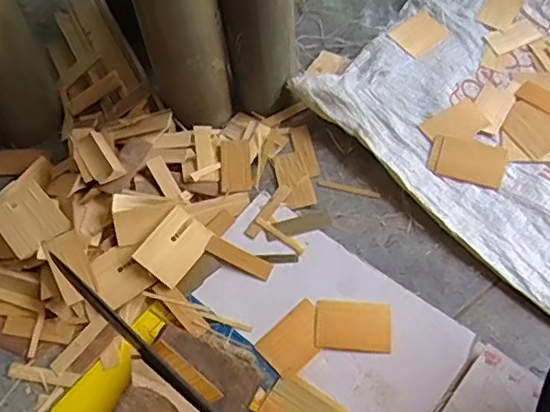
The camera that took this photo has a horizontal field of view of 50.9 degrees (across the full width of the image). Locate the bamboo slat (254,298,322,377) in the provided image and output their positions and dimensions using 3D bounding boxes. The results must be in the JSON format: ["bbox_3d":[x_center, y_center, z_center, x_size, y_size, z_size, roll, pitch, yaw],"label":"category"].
[{"bbox_3d":[0.021,0.129,0.562,0.069,0.004,0.048,-38,65,-18],"label":"bamboo slat"}]

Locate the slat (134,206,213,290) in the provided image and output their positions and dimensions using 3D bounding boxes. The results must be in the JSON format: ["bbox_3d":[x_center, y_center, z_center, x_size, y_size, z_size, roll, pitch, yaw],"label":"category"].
[{"bbox_3d":[-0.102,0.041,0.592,0.052,0.004,0.071,42,67,-8],"label":"slat"}]

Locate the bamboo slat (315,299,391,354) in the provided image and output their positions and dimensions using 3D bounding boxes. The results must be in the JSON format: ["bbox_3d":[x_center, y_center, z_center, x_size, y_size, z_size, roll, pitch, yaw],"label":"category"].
[{"bbox_3d":[0.076,0.116,0.565,0.072,0.004,0.050,4,60,5],"label":"bamboo slat"}]

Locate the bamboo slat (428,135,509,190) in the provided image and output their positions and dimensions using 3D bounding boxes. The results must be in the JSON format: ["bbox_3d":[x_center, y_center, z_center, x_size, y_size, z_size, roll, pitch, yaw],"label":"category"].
[{"bbox_3d":[0.221,-0.053,0.660,0.081,0.005,0.056,16,62,12],"label":"bamboo slat"}]

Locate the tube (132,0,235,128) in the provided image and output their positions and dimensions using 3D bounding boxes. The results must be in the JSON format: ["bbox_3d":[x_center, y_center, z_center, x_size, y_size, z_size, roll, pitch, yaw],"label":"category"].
[{"bbox_3d":[-0.094,-0.190,0.584,0.079,0.250,0.079,-12,60,-4],"label":"tube"}]

